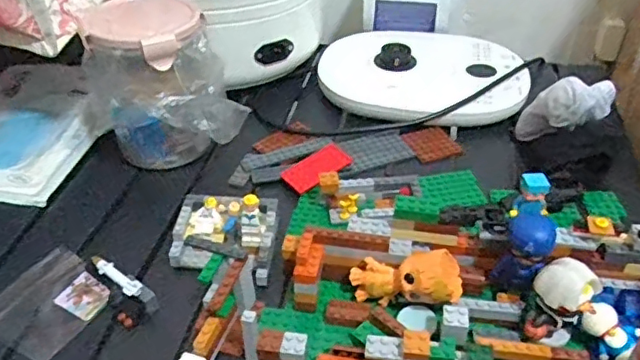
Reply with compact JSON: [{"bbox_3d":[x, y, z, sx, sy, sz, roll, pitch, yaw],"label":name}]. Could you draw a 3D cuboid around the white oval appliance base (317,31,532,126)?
[{"bbox_3d":[0.119,-0.125,0.688,0.235,0.036,0.182,7,39,9],"label":"white oval appliance base"}]

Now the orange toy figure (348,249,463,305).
[{"bbox_3d":[0.061,0.071,0.423,0.078,0.035,0.040,-8,32,31],"label":"orange toy figure"}]

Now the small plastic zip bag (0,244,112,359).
[{"bbox_3d":[-0.205,0.092,0.448,0.074,0.005,0.083,24,45,20],"label":"small plastic zip bag"}]

